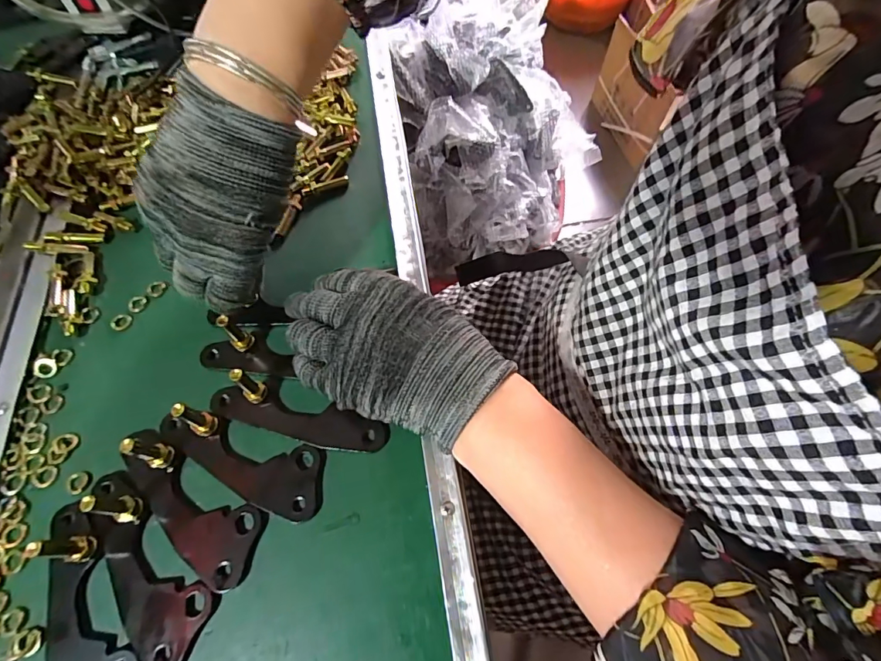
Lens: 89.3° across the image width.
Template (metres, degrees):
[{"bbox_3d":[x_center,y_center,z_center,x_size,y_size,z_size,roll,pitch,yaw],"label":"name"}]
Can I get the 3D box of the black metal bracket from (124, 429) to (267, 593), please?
[{"bbox_3d":[-0.146,0.096,0.257,0.108,0.007,0.040,36,68,17],"label":"black metal bracket"}]

